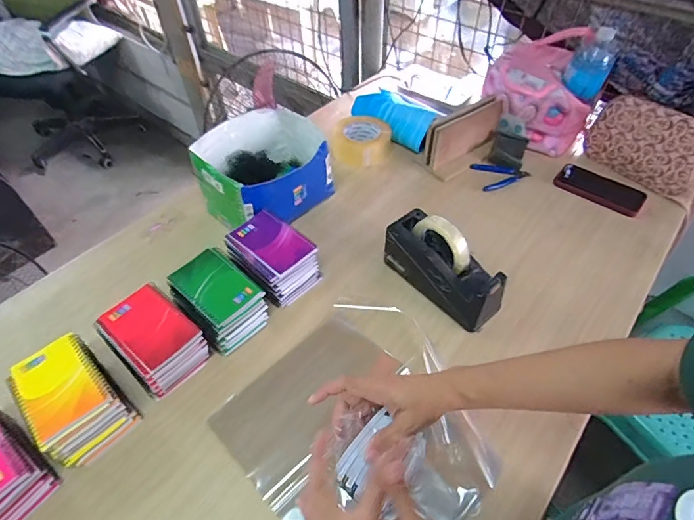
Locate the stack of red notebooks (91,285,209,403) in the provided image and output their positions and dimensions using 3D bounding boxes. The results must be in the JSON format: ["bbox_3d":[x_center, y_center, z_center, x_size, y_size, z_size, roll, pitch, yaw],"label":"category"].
[{"bbox_3d":[-0.286,0.123,0.633,0.143,0.083,0.101,34,57,26],"label":"stack of red notebooks"}]

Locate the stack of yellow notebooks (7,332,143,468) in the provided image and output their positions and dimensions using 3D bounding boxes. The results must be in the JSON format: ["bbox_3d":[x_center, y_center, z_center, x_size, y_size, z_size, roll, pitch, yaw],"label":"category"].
[{"bbox_3d":[-0.376,0.190,0.580,0.152,0.074,0.101,35,58,27],"label":"stack of yellow notebooks"}]

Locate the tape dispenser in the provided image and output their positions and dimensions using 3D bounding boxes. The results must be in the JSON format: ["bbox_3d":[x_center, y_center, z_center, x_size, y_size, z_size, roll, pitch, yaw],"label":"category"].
[{"bbox_3d":[0.156,0.010,0.691,0.069,0.138,0.210,-31,56,-24],"label":"tape dispenser"}]

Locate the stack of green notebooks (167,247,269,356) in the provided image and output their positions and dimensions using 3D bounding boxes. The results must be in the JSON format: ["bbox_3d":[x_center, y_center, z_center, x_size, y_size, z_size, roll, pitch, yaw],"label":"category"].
[{"bbox_3d":[-0.203,0.062,0.680,0.098,0.094,0.133,-35,58,-26],"label":"stack of green notebooks"}]

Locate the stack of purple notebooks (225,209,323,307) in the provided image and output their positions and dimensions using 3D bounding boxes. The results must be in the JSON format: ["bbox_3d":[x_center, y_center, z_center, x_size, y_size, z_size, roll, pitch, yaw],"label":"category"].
[{"bbox_3d":[-0.131,0.000,0.729,0.142,0.094,0.107,35,58,27],"label":"stack of purple notebooks"}]

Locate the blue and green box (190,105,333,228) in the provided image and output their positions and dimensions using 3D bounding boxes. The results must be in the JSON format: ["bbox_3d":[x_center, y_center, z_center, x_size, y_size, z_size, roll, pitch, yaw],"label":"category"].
[{"bbox_3d":[-0.162,-0.179,0.850,0.221,0.139,0.250,34,57,26],"label":"blue and green box"}]

